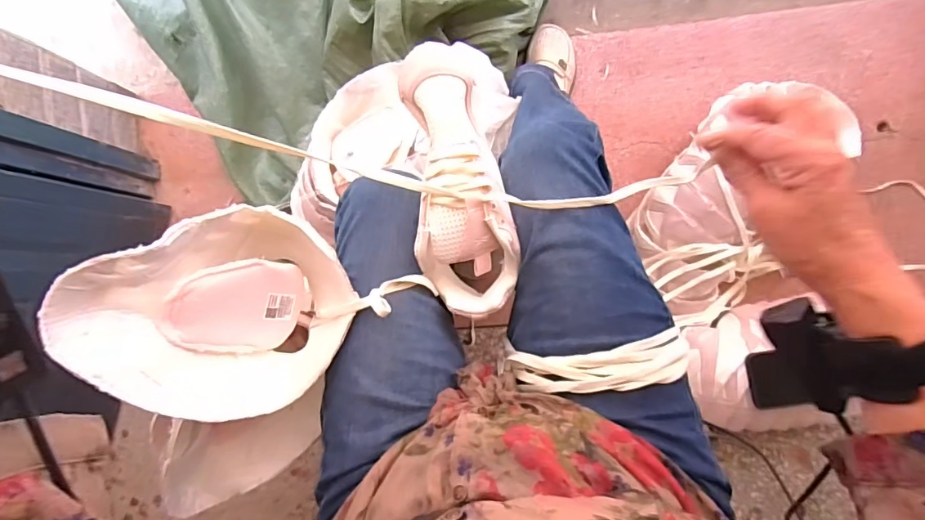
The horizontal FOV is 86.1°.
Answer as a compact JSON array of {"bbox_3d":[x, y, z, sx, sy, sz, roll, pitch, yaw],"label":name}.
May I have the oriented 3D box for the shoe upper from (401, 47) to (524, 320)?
[{"bbox_3d":[0.002,-0.066,0.435,0.086,0.058,0.228,-3,103,8],"label":"shoe upper"}]

